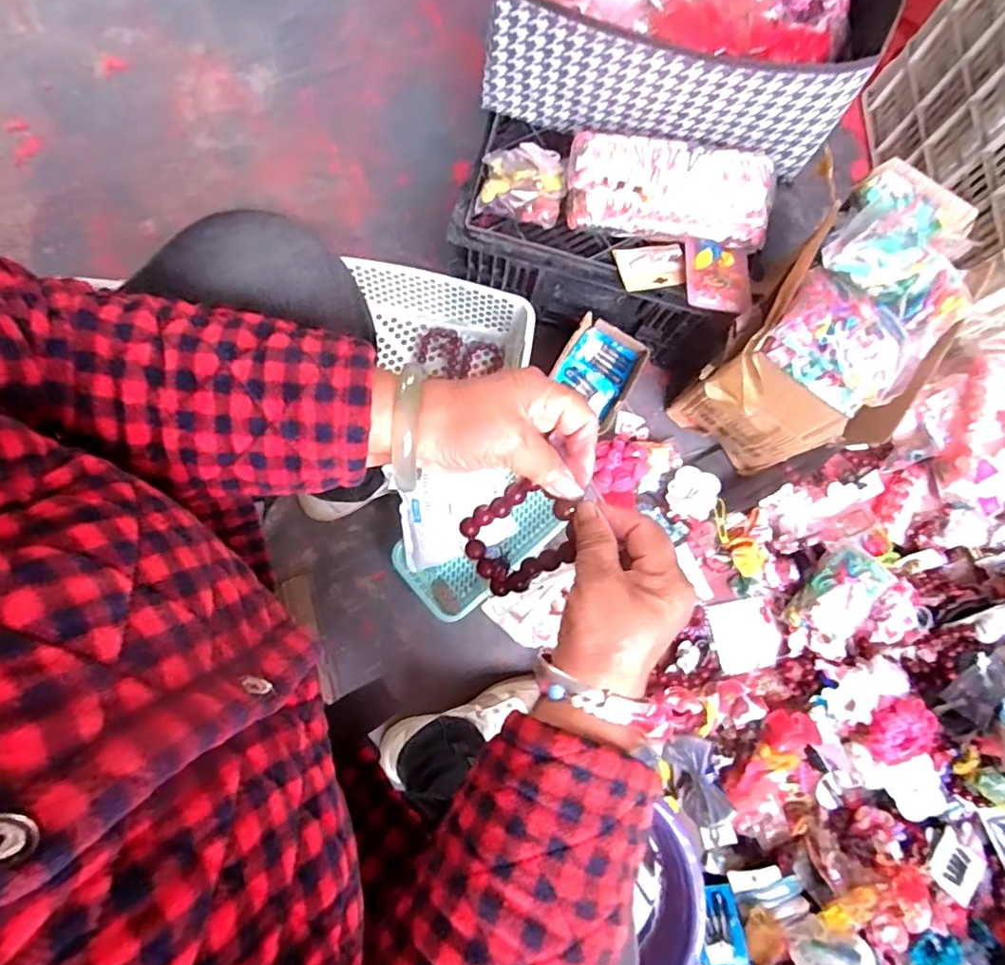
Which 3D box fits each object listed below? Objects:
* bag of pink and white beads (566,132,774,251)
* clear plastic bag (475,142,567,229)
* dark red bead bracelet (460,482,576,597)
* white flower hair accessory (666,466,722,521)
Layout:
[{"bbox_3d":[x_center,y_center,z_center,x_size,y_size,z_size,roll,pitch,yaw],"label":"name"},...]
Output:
[{"bbox_3d":[0.191,-0.333,0.655,0.237,0.069,0.094,6,79,-4],"label":"bag of pink and white beads"},{"bbox_3d":[0.025,-0.357,0.667,0.096,0.033,0.109,12,79,-2],"label":"clear plastic bag"},{"bbox_3d":[0.012,0.034,0.363,0.081,0.009,0.059,-37,81,29],"label":"dark red bead bracelet"},{"bbox_3d":[0.271,0.015,0.809,0.066,0.026,0.074,17,79,-1],"label":"white flower hair accessory"}]

